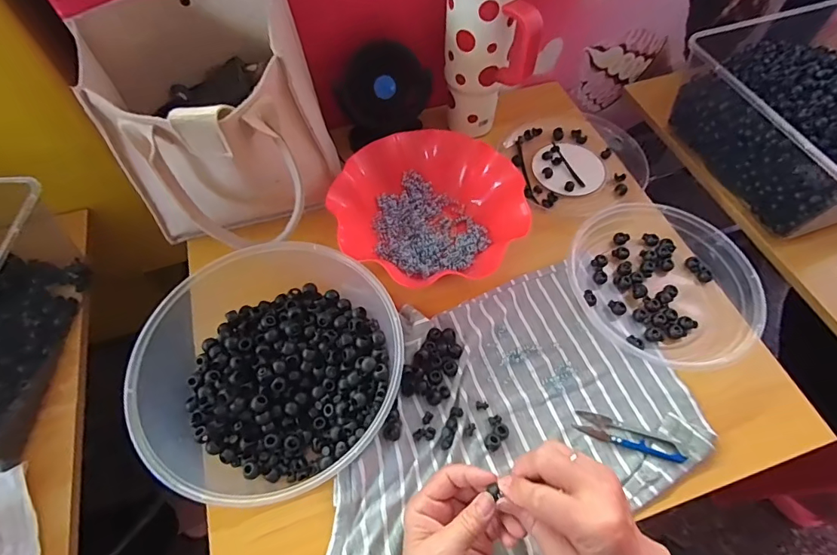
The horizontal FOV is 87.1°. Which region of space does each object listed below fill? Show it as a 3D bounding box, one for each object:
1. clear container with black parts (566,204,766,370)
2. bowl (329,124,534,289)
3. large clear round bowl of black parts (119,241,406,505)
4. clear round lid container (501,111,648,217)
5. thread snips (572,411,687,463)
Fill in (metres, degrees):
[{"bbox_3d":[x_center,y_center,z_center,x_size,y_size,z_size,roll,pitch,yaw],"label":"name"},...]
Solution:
[{"bbox_3d":[0.275,0.004,0.501,0.182,0.042,0.204,-24,62,-14],"label":"clear container with black parts"},{"bbox_3d":[0.010,-0.086,0.539,0.224,0.058,0.200,-6,59,-4],"label":"bowl"},{"bbox_3d":[-0.129,0.089,0.412,0.223,0.094,0.215,0,59,0],"label":"large clear round bowl of black parts"},{"bbox_3d":[0.215,-0.173,0.627,0.180,0.029,0.194,0,59,0],"label":"clear round lid container"},{"bbox_3d":[0.204,0.154,0.429,0.099,0.008,0.023,18,61,10],"label":"thread snips"}]

